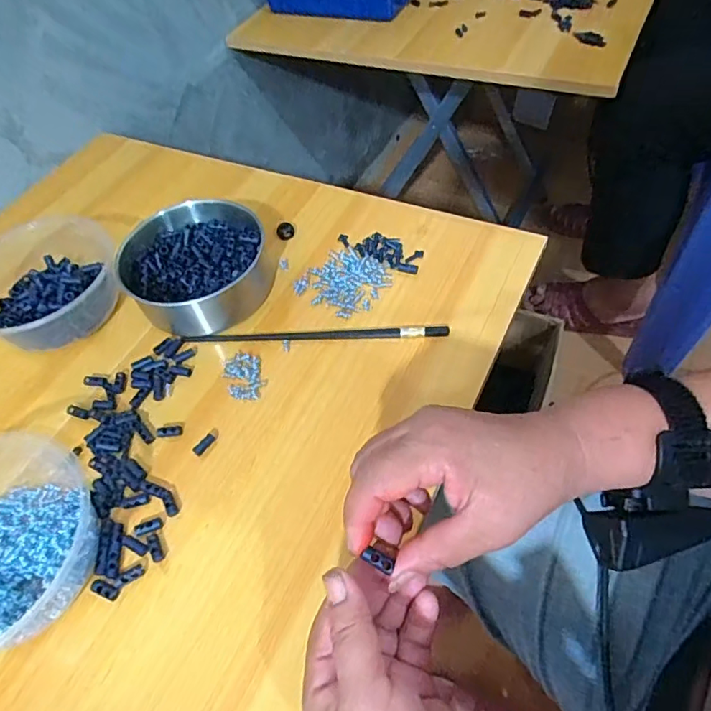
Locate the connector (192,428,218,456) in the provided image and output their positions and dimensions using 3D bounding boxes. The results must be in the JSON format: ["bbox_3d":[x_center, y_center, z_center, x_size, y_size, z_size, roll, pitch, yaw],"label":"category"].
[{"bbox_3d":[-0.115,0.066,0.405,0.009,0.004,0.025,24,60,23],"label":"connector"}]

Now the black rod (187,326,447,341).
[{"bbox_3d":[-0.036,-0.021,0.454,0.228,0.010,0.011,-1,53,7],"label":"black rod"}]

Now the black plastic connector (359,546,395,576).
[{"bbox_3d":[0.011,0.103,0.267,0.017,0.004,0.007,25,62,5],"label":"black plastic connector"}]

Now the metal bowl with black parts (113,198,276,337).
[{"bbox_3d":[-0.143,-0.084,0.480,0.131,0.055,0.114,-22,57,-10],"label":"metal bowl with black parts"}]

